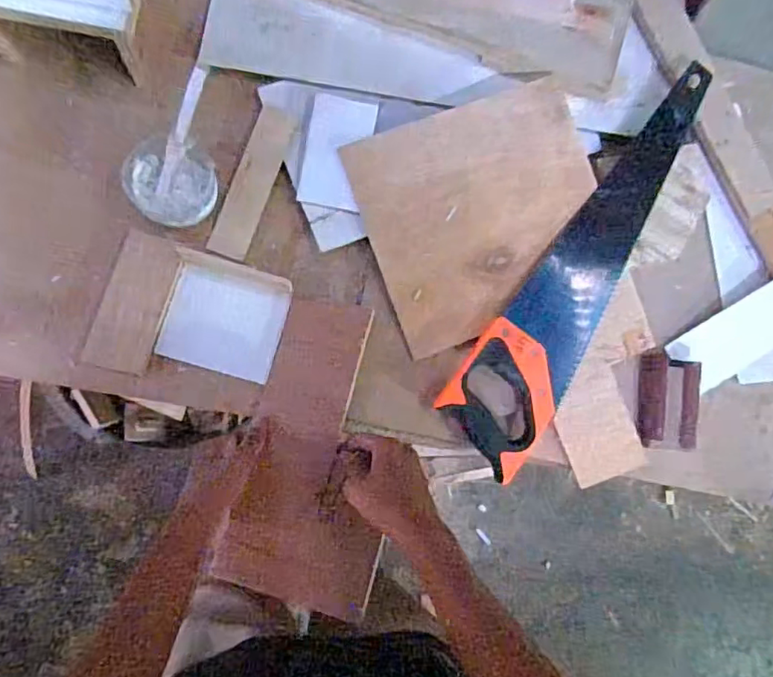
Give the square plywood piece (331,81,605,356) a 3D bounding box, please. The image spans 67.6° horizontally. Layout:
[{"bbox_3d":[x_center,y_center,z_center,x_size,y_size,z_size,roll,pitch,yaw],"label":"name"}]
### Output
[{"bbox_3d":[0.111,-0.141,0.654,0.262,0.013,0.248,-20,89,-1],"label":"square plywood piece"}]

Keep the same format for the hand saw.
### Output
[{"bbox_3d":[0.243,-0.079,0.657,0.116,0.027,0.494,39,84,-3],"label":"hand saw"}]

